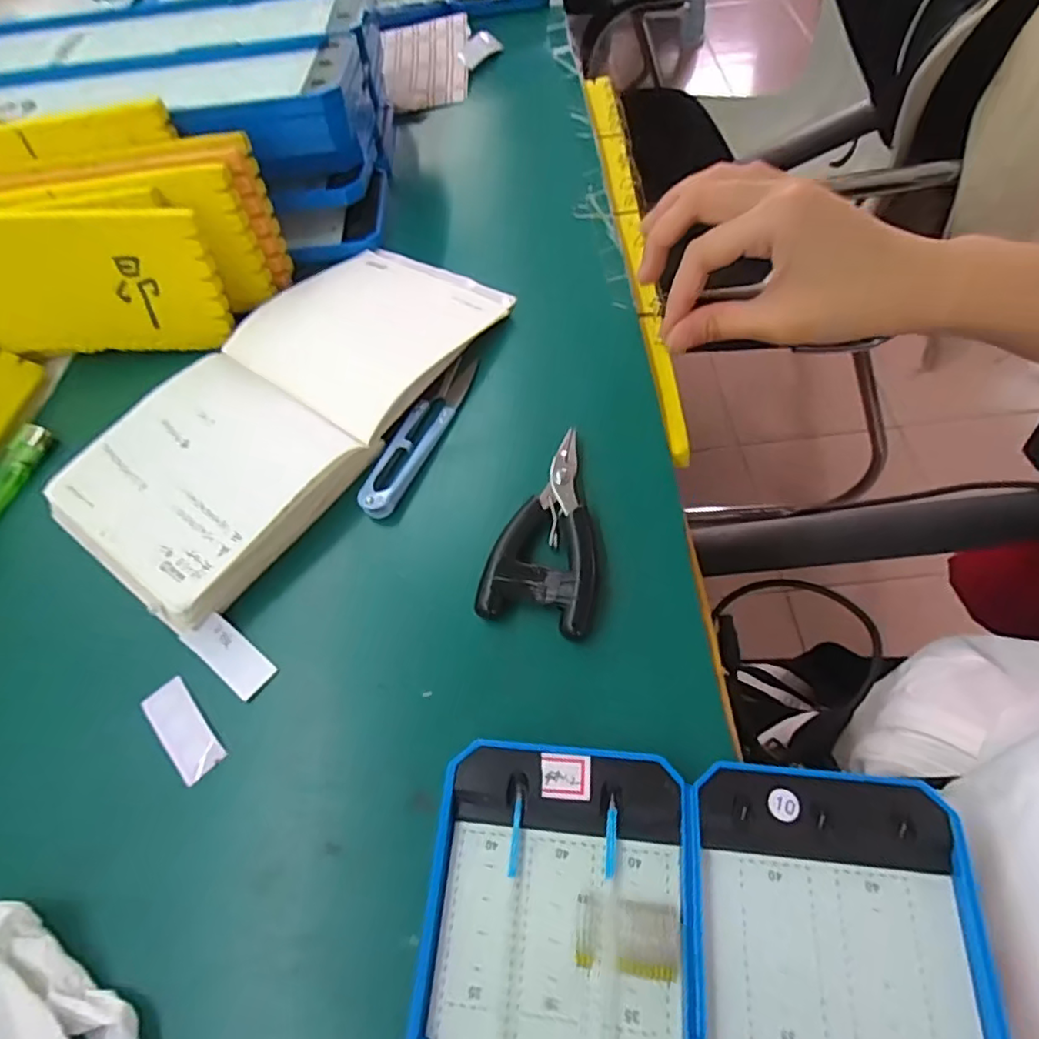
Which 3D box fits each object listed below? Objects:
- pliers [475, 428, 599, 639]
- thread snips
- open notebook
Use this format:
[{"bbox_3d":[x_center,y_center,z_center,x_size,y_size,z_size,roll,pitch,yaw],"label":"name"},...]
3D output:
[{"bbox_3d":[0.016,0.006,0.281,0.048,0.022,0.093,11,62,11],"label":"pliers"},{"bbox_3d":[-0.053,-0.045,0.321,0.021,0.005,0.103,20,64,15],"label":"thread snips"},{"bbox_3d":[-0.122,-0.068,0.334,0.132,0.016,0.247,31,67,20],"label":"open notebook"}]

